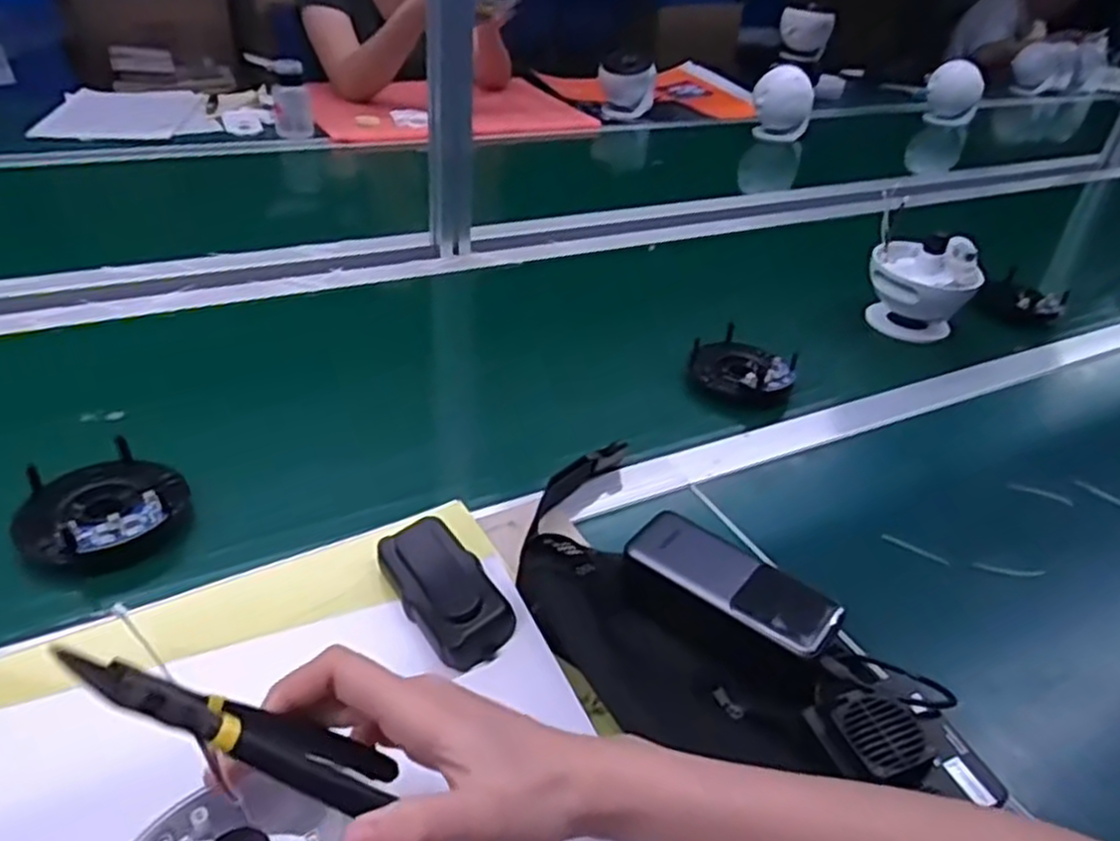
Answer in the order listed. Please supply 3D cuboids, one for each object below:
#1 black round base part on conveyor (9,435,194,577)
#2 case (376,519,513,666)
[{"bbox_3d":[-0.311,0.061,0.522,0.100,0.035,0.085,-26,47,-37],"label":"black round base part on conveyor"},{"bbox_3d":[-0.072,0.102,0.478,0.050,0.029,0.104,-18,42,-31],"label":"case"}]

